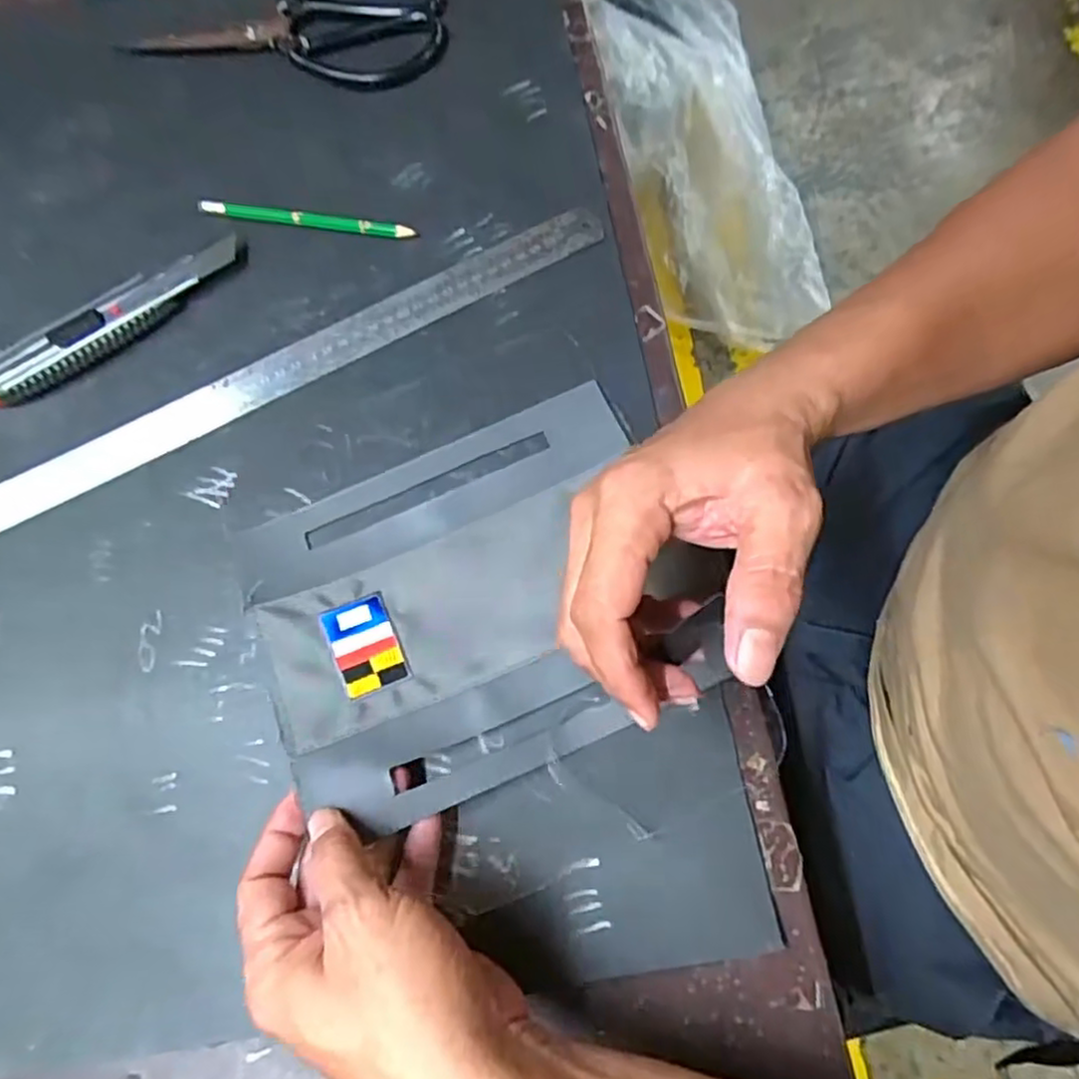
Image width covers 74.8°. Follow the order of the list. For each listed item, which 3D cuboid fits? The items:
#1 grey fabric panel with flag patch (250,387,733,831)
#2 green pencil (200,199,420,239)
[{"bbox_3d":[-0.035,0.027,0.355,0.207,0.025,0.175,-23,73,-5],"label":"grey fabric panel with flag patch"},{"bbox_3d":[-0.146,-0.199,0.439,0.140,0.005,0.008,10,73,5],"label":"green pencil"}]

